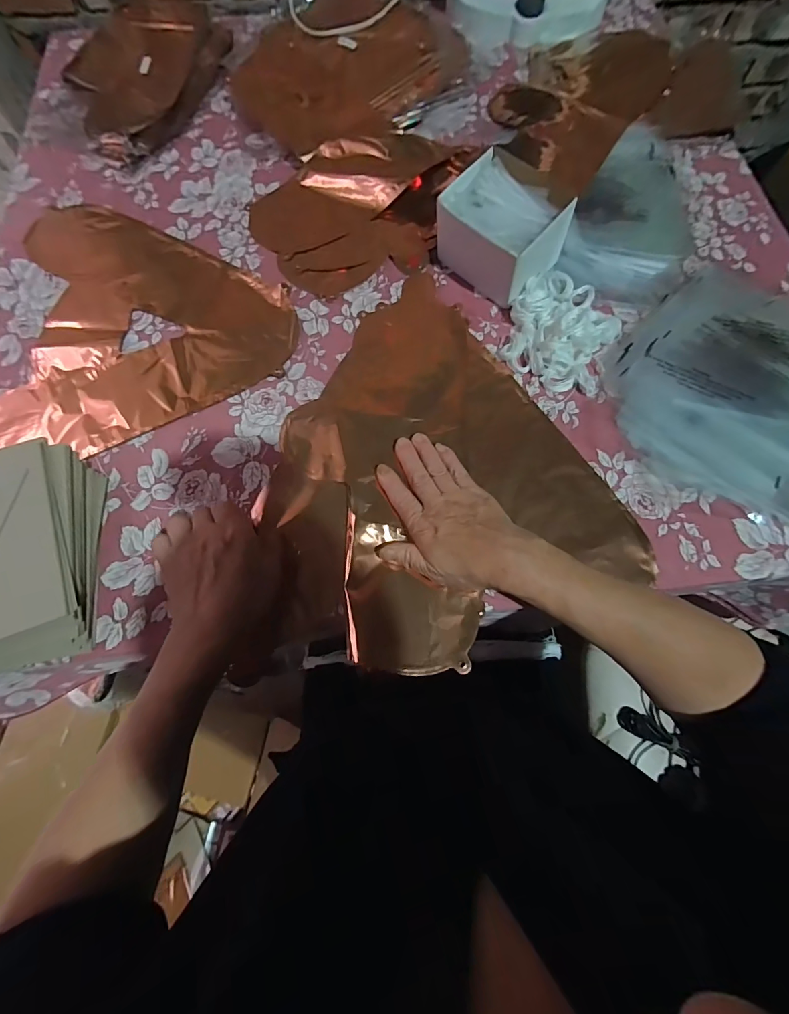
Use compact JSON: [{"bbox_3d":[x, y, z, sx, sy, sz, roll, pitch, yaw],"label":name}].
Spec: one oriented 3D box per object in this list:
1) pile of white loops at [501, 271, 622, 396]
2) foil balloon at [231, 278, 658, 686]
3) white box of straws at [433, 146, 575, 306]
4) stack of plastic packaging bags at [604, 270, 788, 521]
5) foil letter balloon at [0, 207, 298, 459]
[{"bbox_3d":[0.186,-0.199,0.446,0.115,0.024,0.135,23,74,8],"label":"pile of white loops"},{"bbox_3d":[0.044,-0.054,0.418,0.356,0.015,0.400,-4,72,0],"label":"foil balloon"},{"bbox_3d":[0.117,-0.308,0.458,0.125,0.083,0.103,43,78,13],"label":"white box of straws"},{"bbox_3d":[0.375,-0.136,0.435,0.261,0.016,0.270,27,75,9],"label":"stack of plastic packaging bags"},{"bbox_3d":[-0.294,-0.208,0.471,0.346,0.013,0.338,5,72,3],"label":"foil letter balloon"}]

